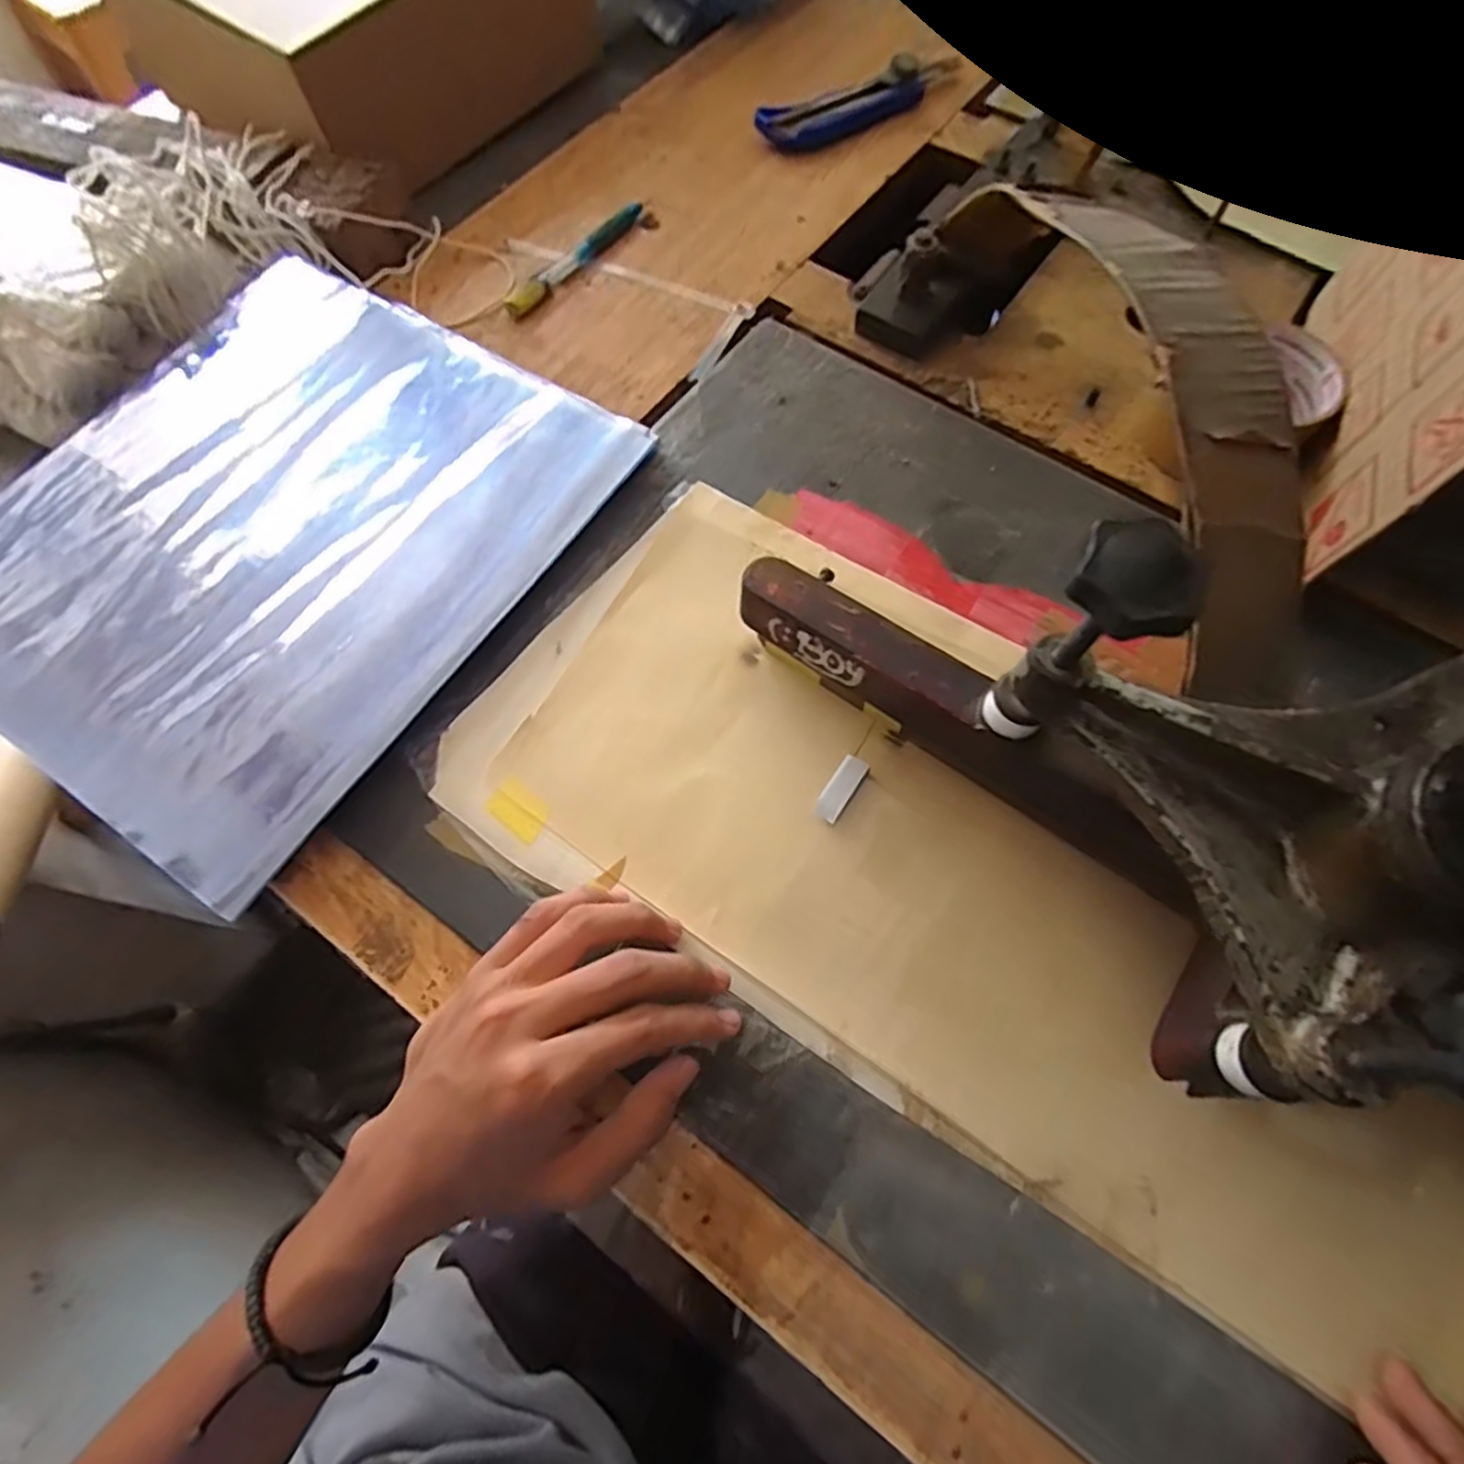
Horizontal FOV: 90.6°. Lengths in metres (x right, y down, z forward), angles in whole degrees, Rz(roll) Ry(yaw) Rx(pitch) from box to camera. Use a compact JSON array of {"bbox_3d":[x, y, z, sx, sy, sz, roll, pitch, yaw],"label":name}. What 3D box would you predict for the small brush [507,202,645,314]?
[{"bbox_3d":[-0.104,-0.317,0.487,0.012,0.010,0.129,33,69,12],"label":"small brush"}]

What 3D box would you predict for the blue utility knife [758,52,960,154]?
[{"bbox_3d":[0.106,-0.484,0.553,0.184,0.023,0.044,-33,71,-15],"label":"blue utility knife"}]

